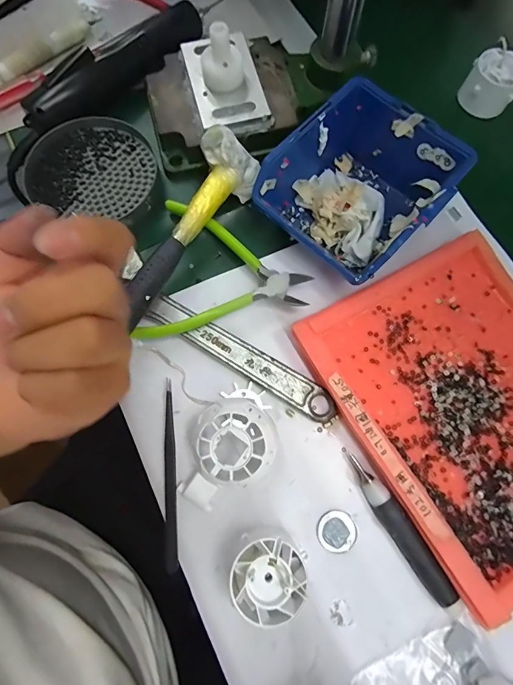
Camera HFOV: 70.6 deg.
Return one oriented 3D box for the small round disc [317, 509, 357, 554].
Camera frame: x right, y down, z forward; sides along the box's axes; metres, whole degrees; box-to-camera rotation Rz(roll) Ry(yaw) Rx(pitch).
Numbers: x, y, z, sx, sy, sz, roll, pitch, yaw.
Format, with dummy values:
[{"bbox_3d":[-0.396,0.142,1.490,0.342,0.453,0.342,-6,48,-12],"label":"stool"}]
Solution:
[{"bbox_3d":[0.058,0.136,0.260,0.027,0.004,0.028,0,76,1],"label":"small round disc"}]

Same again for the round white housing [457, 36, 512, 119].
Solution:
[{"bbox_3d":[0.240,-0.263,0.368,0.049,0.035,0.051,32,76,8],"label":"round white housing"}]

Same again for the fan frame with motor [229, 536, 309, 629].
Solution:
[{"bbox_3d":[0.008,0.152,0.238,0.046,0.032,0.047,-35,78,-7],"label":"fan frame with motor"}]

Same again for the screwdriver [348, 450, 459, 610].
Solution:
[{"bbox_3d":[0.100,0.129,0.255,0.016,0.019,0.109,-31,78,-6],"label":"screwdriver"}]

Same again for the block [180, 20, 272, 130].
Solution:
[{"bbox_3d":[-0.030,-0.240,0.314,0.061,0.049,0.103,-15,76,-3],"label":"block"}]

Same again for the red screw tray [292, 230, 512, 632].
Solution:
[{"bbox_3d":[0.161,0.043,0.269,0.182,0.030,0.224,-29,78,-6],"label":"red screw tray"}]

